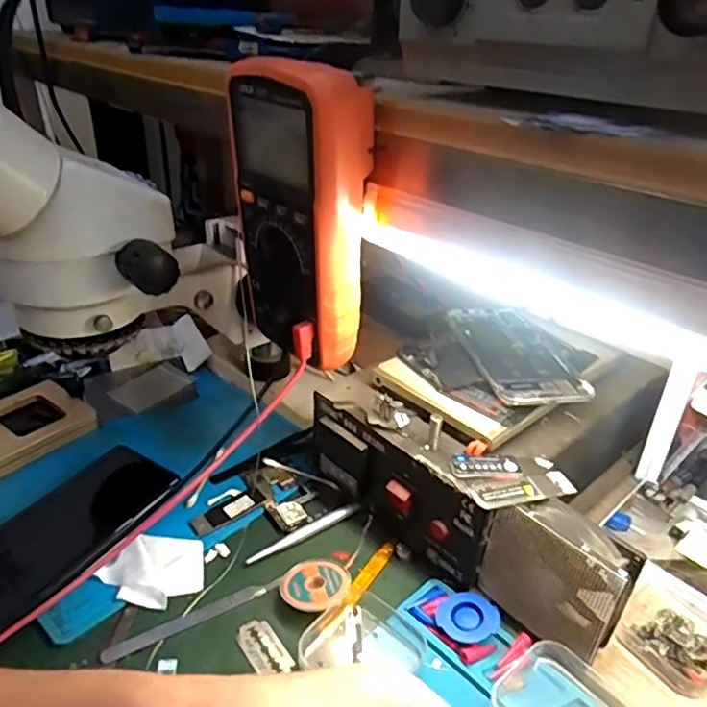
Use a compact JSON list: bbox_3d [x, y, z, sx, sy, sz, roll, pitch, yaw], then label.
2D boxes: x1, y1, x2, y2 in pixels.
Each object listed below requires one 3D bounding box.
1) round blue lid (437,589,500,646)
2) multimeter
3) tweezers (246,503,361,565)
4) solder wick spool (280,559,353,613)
[{"bbox_3d":[0.071,0.166,0.370,0.034,0.008,0.034,-8,37,6],"label":"round blue lid"},{"bbox_3d":[-0.032,-0.082,0.364,0.048,0.171,0.084,-21,37,-34],"label":"multimeter"},{"bbox_3d":[-0.036,0.130,0.436,0.092,0.004,0.010,-19,36,-31],"label":"tweezers"},{"bbox_3d":[-0.025,0.155,0.393,0.041,0.014,0.043,1,30,-1],"label":"solder wick spool"}]

